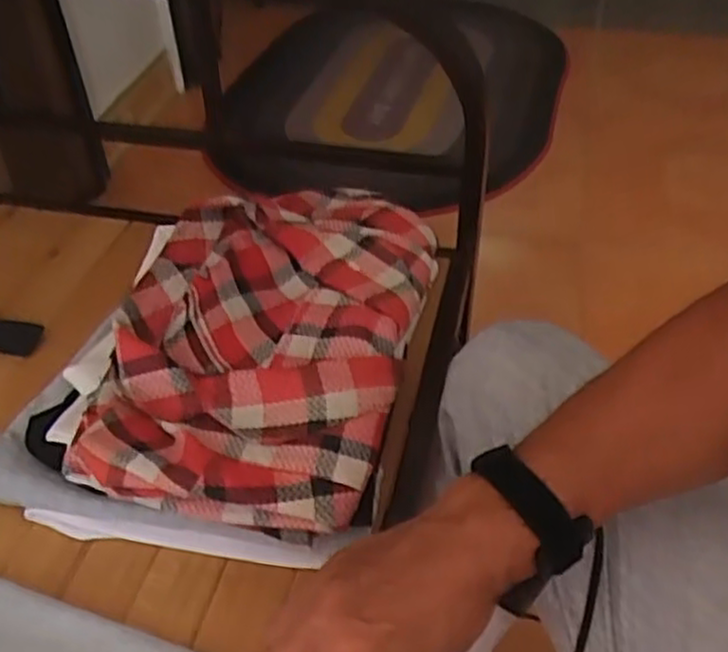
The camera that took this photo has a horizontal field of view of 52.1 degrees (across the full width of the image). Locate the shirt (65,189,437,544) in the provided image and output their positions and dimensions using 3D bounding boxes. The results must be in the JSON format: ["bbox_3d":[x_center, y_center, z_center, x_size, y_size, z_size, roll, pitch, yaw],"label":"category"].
[{"bbox_3d":[-0.066,-0.014,0.577,0.207,0.046,0.348,7,42,12],"label":"shirt"}]

